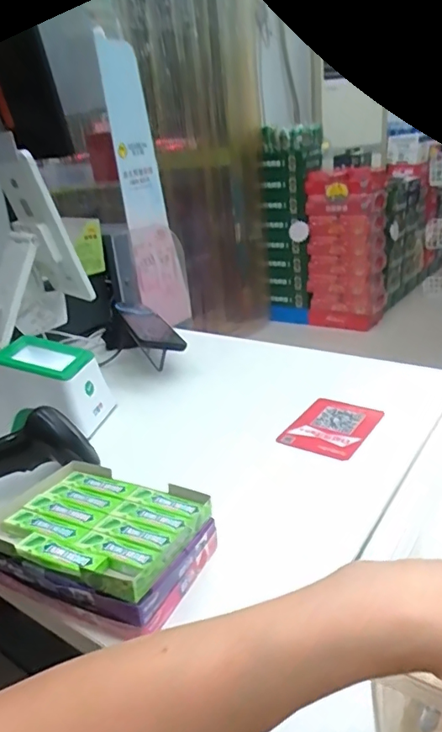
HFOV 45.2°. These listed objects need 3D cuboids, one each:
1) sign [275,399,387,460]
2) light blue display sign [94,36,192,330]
[{"bbox_3d":[0.140,0.073,0.658,0.092,0.011,0.125,12,30,36],"label":"sign"},{"bbox_3d":[-0.158,-0.347,1.082,0.025,0.553,0.132,7,30,37],"label":"light blue display sign"}]

